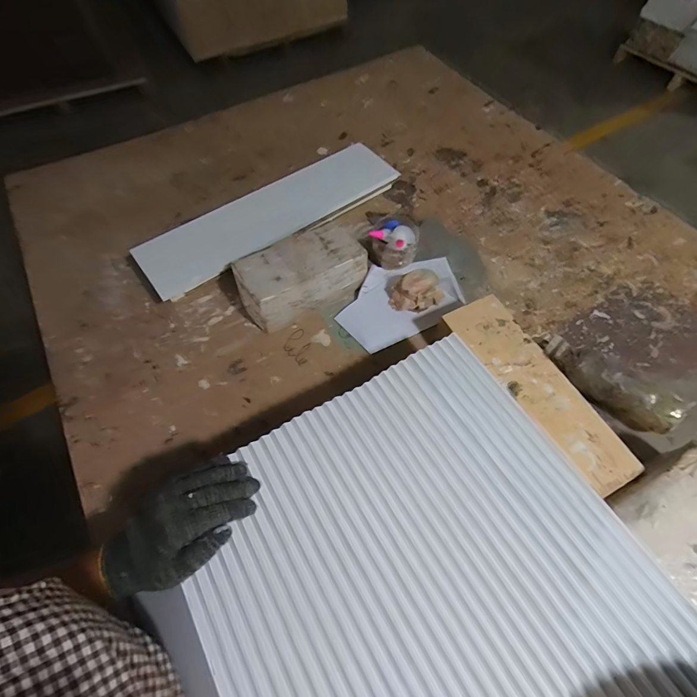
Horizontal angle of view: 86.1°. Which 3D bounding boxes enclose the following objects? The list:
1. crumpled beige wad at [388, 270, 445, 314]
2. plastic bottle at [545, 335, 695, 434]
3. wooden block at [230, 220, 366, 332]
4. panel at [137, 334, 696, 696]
[{"bbox_3d":[0.131,-0.108,0.705,0.096,0.057,0.065,12,62,8],"label":"crumpled beige wad"},{"bbox_3d":[0.428,0.048,0.613,0.208,0.063,0.079,40,70,21],"label":"plastic bottle"},{"bbox_3d":[-0.092,-0.138,0.700,0.229,0.100,0.117,-29,64,-14],"label":"wooden block"},{"bbox_3d":[0.100,0.293,0.395,0.496,0.025,0.549,-26,64,-17],"label":"panel"}]

